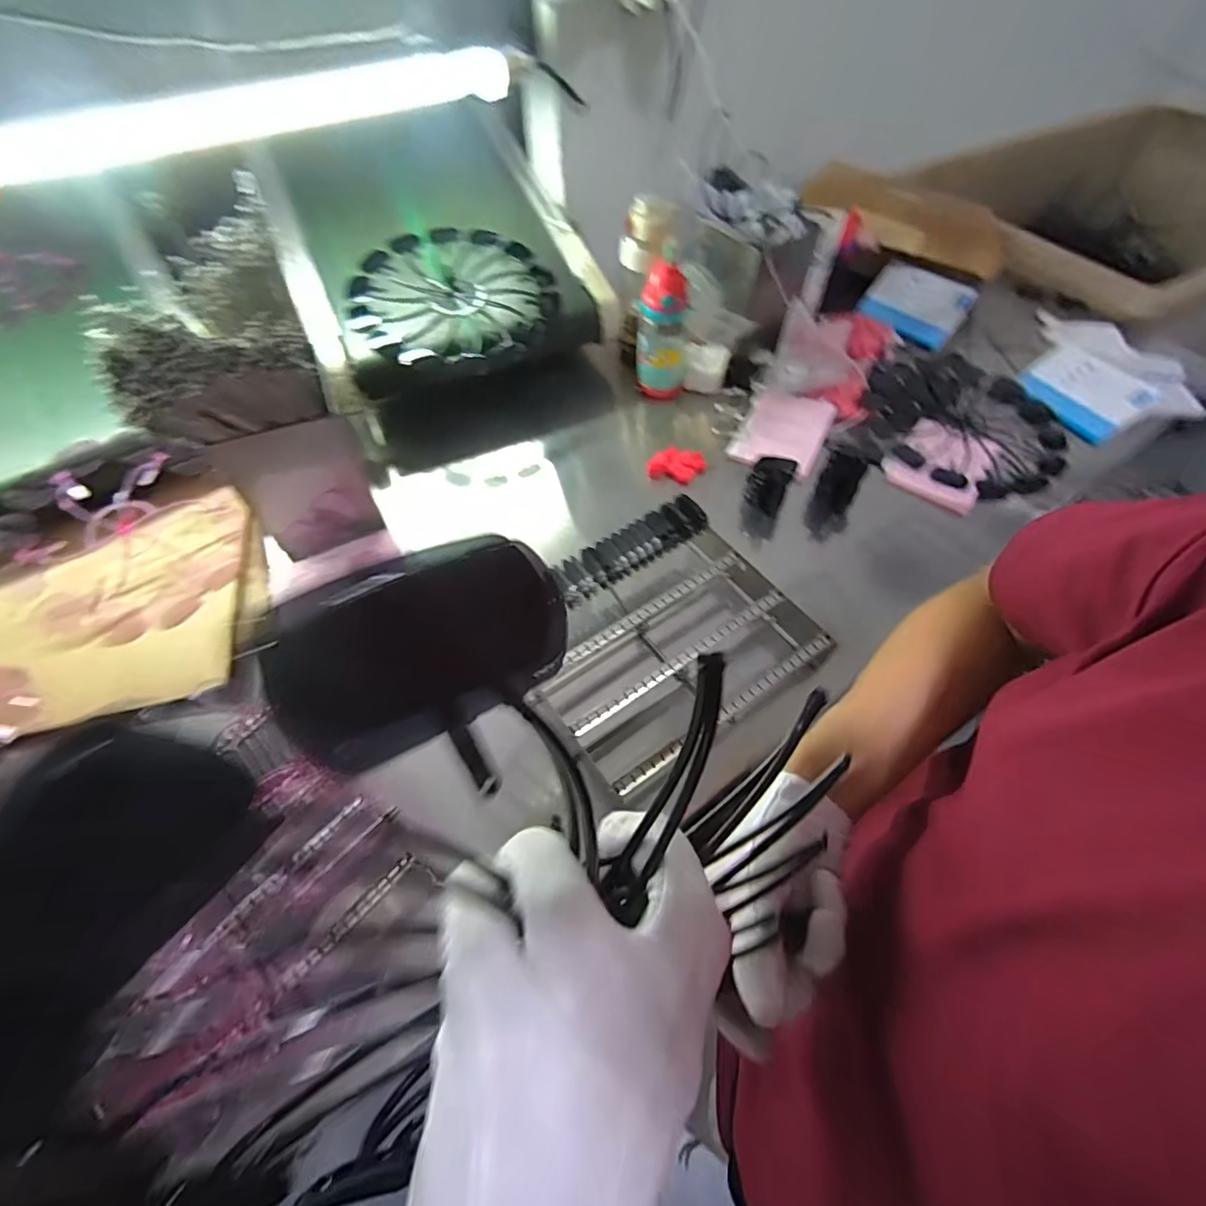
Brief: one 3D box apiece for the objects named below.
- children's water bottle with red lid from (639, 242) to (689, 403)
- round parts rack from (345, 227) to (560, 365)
[{"bbox_3d":[0.100,-0.457,0.918,0.082,0.206,0.086,4,57,3],"label":"children's water bottle with red lid"},{"bbox_3d":[-0.245,-0.502,0.907,0.274,0.039,0.310,40,71,8],"label":"round parts rack"}]

